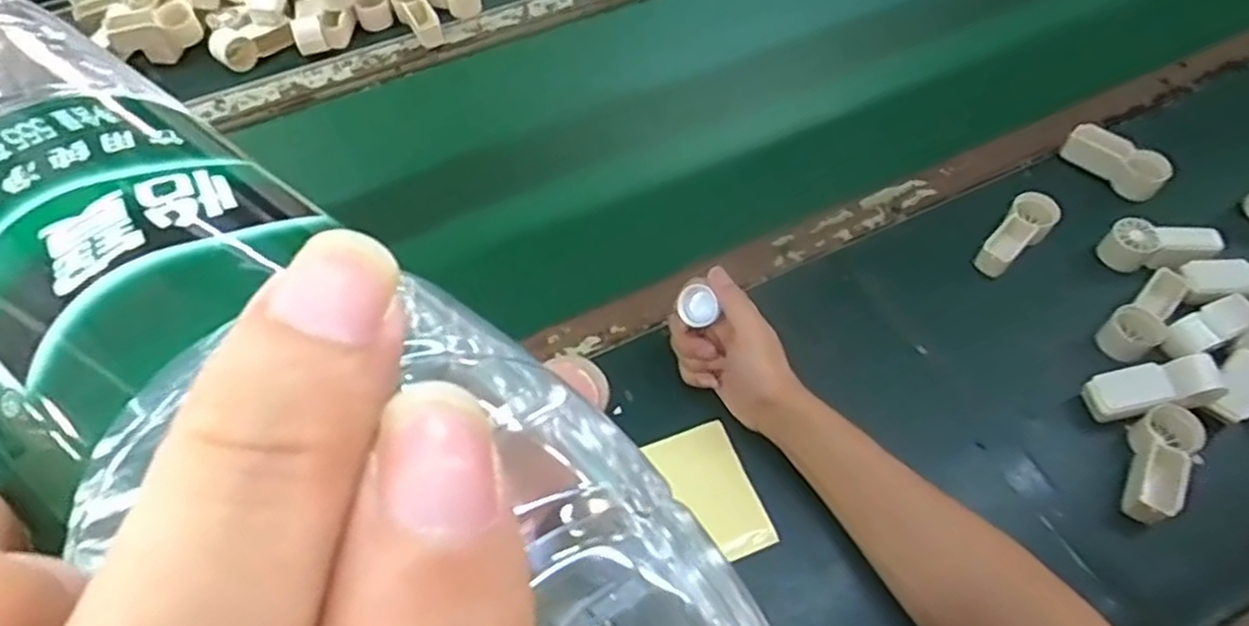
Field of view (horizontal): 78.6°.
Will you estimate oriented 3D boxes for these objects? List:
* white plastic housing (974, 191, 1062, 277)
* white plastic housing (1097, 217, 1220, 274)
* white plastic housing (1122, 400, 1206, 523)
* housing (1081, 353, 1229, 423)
[{"bbox_3d":[0.352,-0.071,0.680,0.038,0.032,0.091,35,63,22],"label":"white plastic housing"},{"bbox_3d":[0.466,-0.057,0.667,0.090,0.038,0.031,6,56,6],"label":"white plastic housing"},{"bbox_3d":[0.401,0.113,0.573,0.045,0.030,0.090,30,62,20],"label":"white plastic housing"},{"bbox_3d":[0.408,0.058,0.590,0.089,0.030,0.032,-16,53,23],"label":"housing"}]

